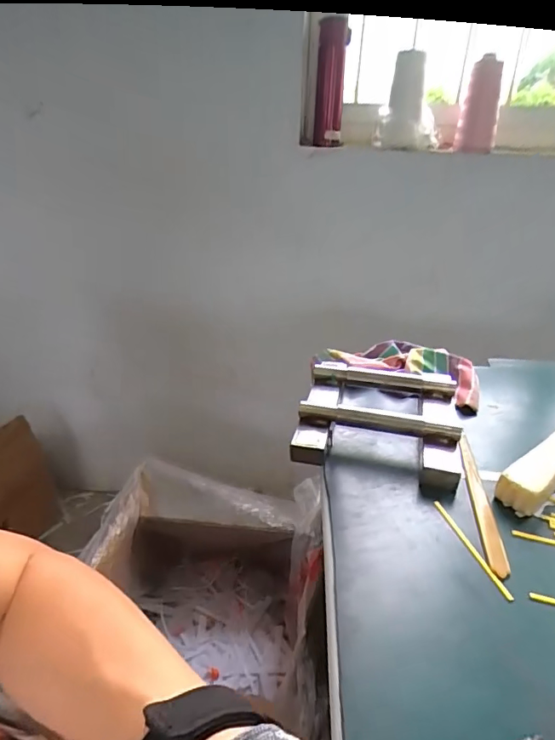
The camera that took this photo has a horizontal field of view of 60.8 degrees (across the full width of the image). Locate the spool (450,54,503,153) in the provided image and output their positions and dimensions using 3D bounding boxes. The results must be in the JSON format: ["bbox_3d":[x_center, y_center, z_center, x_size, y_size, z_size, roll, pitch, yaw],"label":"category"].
[{"bbox_3d":[0.422,-0.542,0.980,0.081,0.166,0.094,11,31,16],"label":"spool"}]

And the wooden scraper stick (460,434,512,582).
[{"bbox_3d":[0.204,0.126,0.473,0.021,0.008,0.183,6,30,9],"label":"wooden scraper stick"}]

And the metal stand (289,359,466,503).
[{"bbox_3d":[0.119,0.057,0.560,0.186,0.047,0.176,10,31,15],"label":"metal stand"}]

